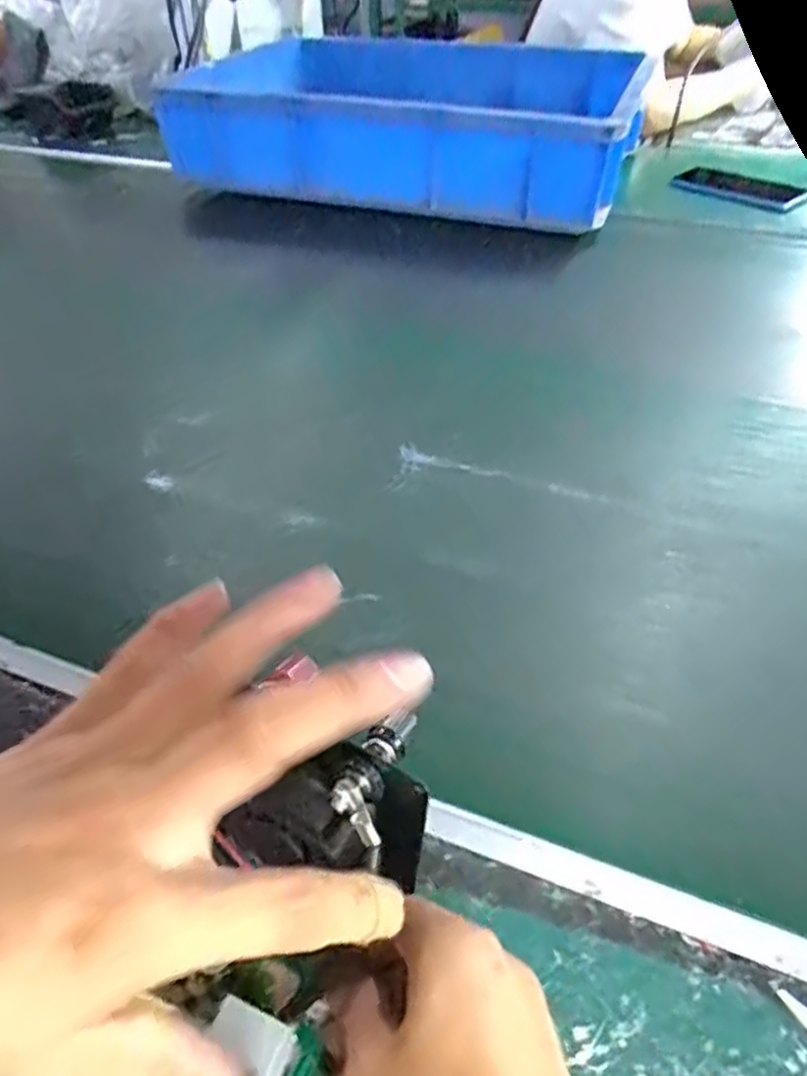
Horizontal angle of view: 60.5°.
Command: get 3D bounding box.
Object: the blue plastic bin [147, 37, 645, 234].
[{"bbox_3d":[0.004,-0.546,0.915,0.595,0.130,0.376,15,47,17],"label":"blue plastic bin"}]

